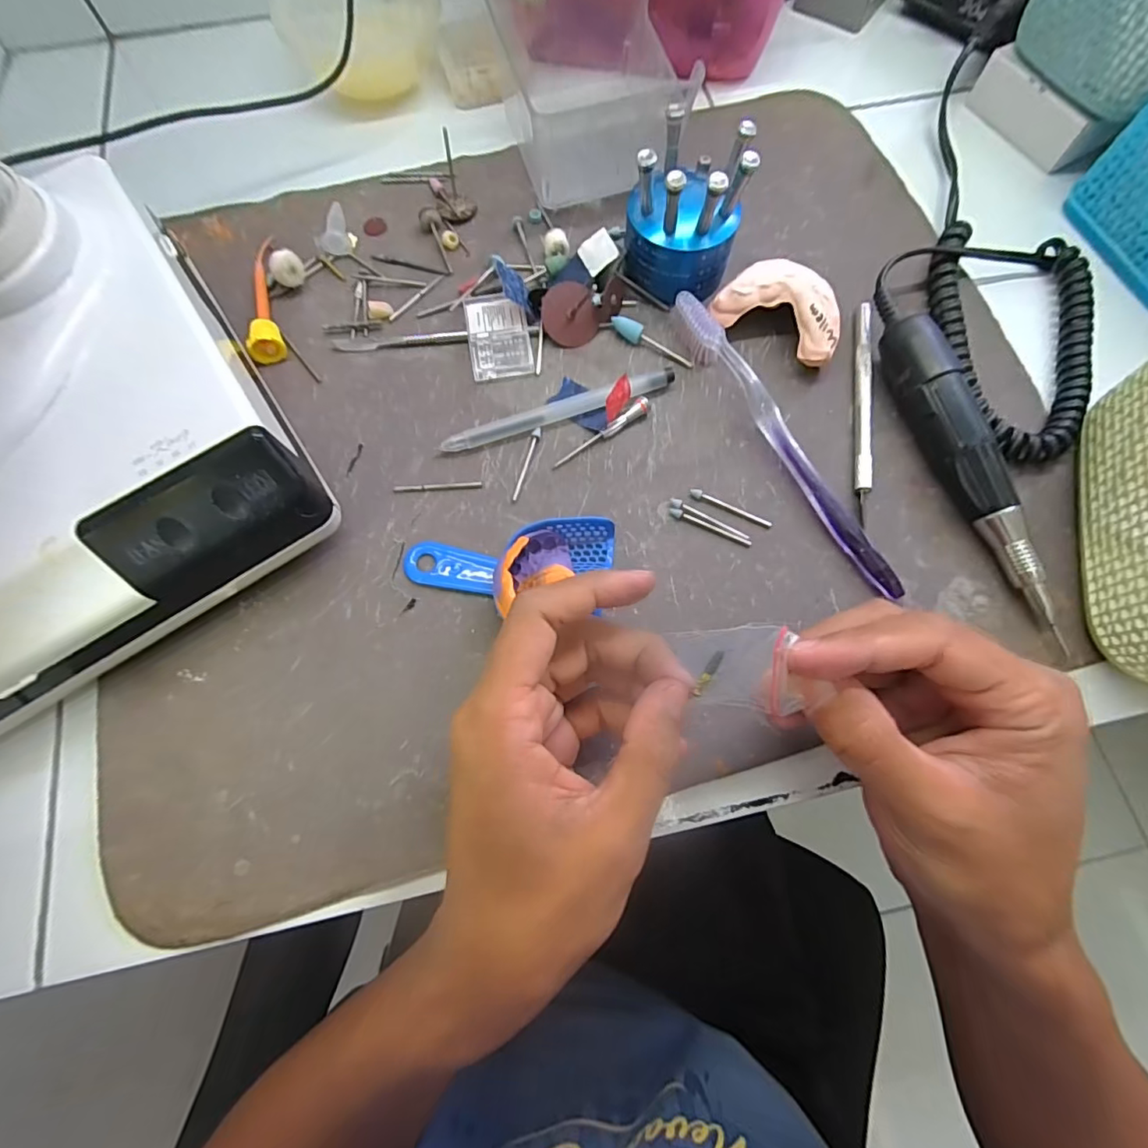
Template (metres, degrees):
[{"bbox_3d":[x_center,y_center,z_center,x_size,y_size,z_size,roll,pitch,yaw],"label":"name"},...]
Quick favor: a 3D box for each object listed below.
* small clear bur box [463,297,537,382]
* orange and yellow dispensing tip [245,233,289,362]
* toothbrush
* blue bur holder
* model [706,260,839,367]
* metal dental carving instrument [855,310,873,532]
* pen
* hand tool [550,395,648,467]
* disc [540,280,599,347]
[{"bbox_3d":[-0.040,-0.129,0.288,0.033,0.012,0.046,-7,72,-2],"label":"small clear bur box"},{"bbox_3d":[-0.173,-0.154,0.294,0.016,0.012,0.086,-15,73,-4],"label":"orange and yellow dispensing tip"},{"bbox_3d":[0.104,-0.068,0.265,0.014,0.020,0.183,-29,74,-8],"label":"toothbrush"},{"bbox_3d":[0.058,-0.186,0.272,0.056,0.075,0.054,0,72,1],"label":"blue bur holder"},{"bbox_3d":[0.109,-0.139,0.283,0.065,0.027,0.041,23,74,8],"label":"model"},{"bbox_3d":[0.151,-0.087,0.277,0.008,0.007,0.128,9,72,4],"label":"metal dental carving instrument"},{"bbox_3d":[-0.007,-0.085,0.275,0.123,0.010,0.012,-20,73,-5],"label":"pen"},{"bbox_3d":[0.015,-0.072,0.271,0.059,0.008,0.007,-37,75,-10],"label":"hand tool"},{"bbox_3d":[-0.002,-0.142,0.289,0.032,0.004,0.032,-3,103,-12],"label":"disc"}]

